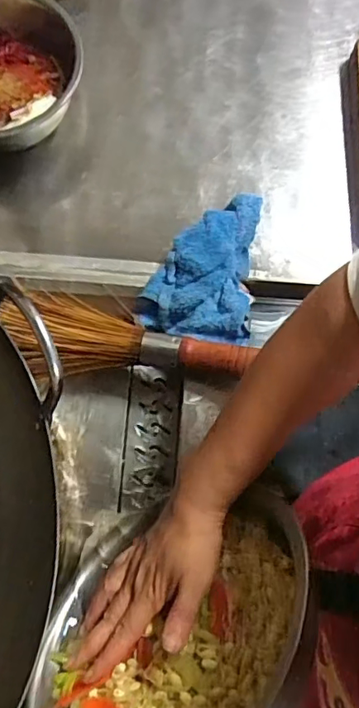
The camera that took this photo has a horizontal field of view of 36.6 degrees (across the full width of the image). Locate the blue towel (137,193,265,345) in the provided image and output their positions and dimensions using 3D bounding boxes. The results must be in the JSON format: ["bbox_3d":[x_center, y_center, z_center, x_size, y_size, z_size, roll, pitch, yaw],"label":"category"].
[{"bbox_3d":[0.021,-0.095,0.598,0.117,0.056,0.161,6,76,-1],"label":"blue towel"}]

